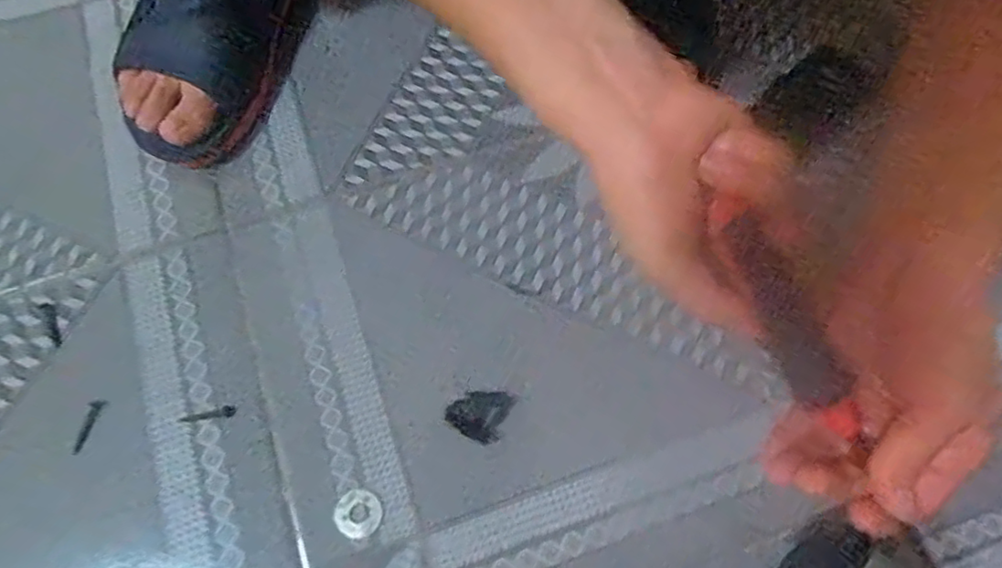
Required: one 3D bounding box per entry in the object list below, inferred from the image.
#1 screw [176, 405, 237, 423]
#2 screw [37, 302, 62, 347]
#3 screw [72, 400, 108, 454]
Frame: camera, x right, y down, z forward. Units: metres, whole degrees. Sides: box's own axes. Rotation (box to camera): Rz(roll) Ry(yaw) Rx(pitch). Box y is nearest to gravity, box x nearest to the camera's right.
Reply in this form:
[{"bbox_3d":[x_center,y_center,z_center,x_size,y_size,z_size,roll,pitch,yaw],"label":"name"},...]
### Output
[{"bbox_3d":[-0.184,0.081,0.384,0.034,0.004,0.008,-5,71,-3],"label":"screw"},{"bbox_3d":[-0.295,0.027,0.402,0.008,0.004,0.031,-20,72,-8],"label":"screw"},{"bbox_3d":[-0.256,0.088,0.381,0.008,0.004,0.034,14,71,4],"label":"screw"}]

